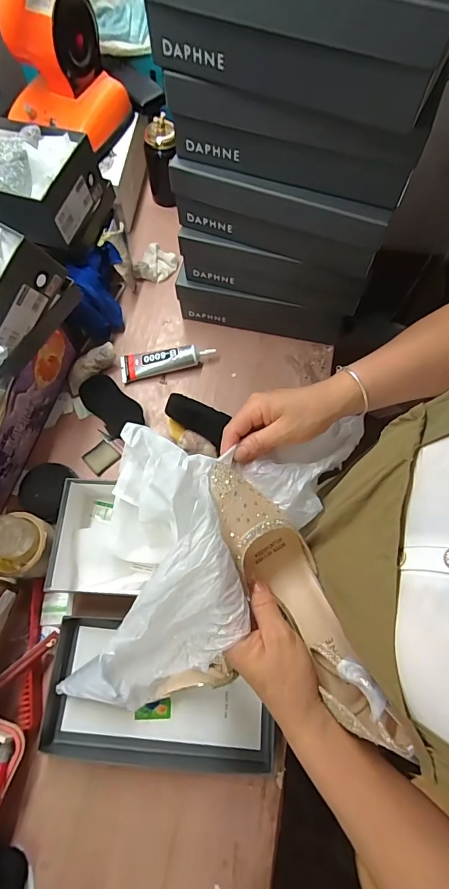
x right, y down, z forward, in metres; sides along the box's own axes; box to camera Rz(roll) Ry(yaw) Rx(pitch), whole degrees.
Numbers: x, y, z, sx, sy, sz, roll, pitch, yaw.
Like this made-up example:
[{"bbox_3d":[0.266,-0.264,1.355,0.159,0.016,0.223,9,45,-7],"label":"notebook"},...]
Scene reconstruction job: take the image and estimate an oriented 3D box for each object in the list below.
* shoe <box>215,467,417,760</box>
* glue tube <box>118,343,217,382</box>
[{"bbox_3d":[0.062,0.126,0.355,0.070,0.072,0.242,-29,76,-11],"label":"shoe"},{"bbox_3d":[-0.106,-0.155,0.749,0.169,0.033,0.051,-8,69,-4],"label":"glue tube"}]

